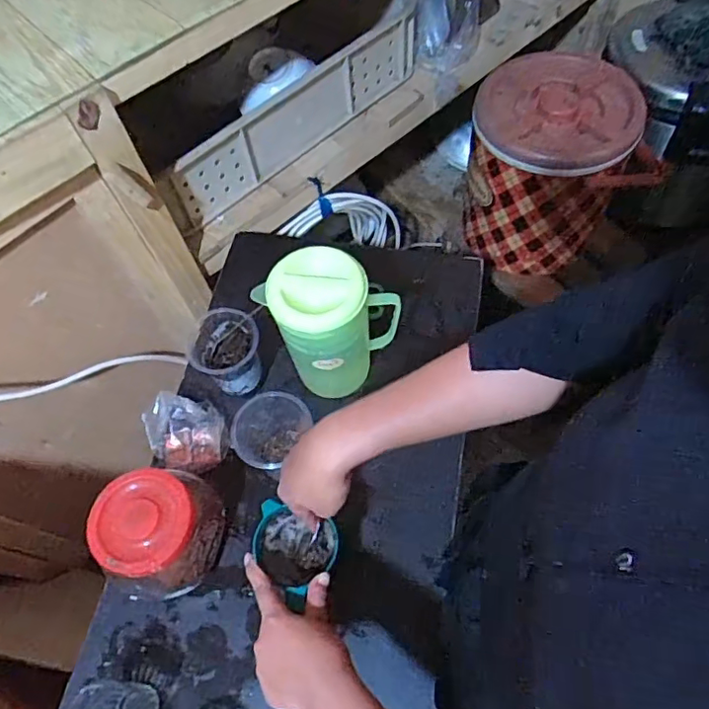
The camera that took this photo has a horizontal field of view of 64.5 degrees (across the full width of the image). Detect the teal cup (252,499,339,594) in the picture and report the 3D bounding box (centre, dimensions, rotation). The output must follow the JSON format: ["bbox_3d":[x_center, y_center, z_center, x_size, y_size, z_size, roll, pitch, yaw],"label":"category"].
[{"bbox_3d":[-0.062,0.202,0.579,0.079,0.061,0.072,14,65,10],"label":"teal cup"}]

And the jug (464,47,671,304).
[{"bbox_3d":[0.348,-0.319,1.056,0.244,0.320,0.281,-30,66,-12],"label":"jug"}]

